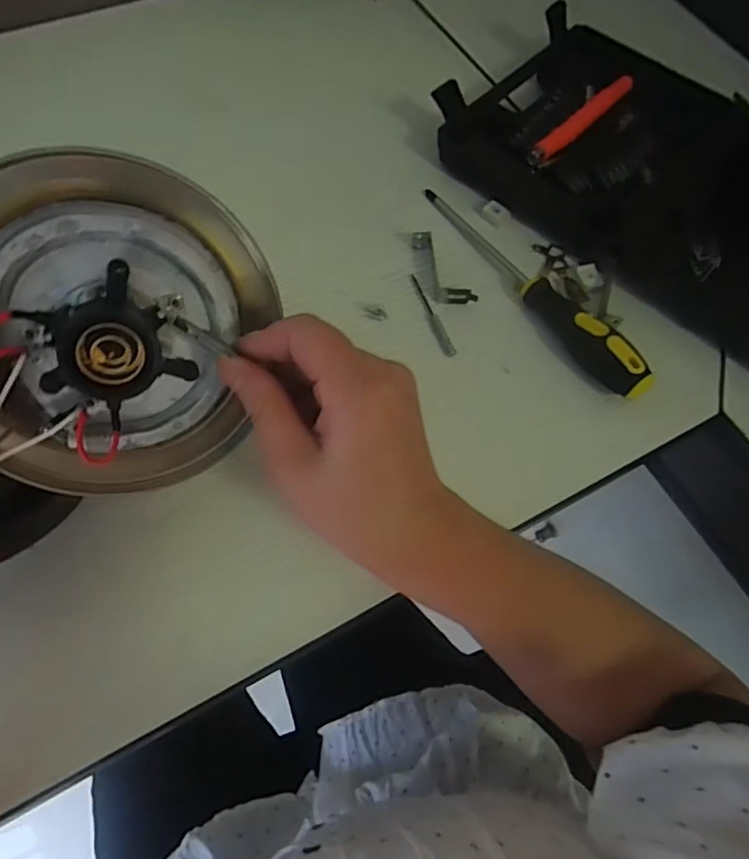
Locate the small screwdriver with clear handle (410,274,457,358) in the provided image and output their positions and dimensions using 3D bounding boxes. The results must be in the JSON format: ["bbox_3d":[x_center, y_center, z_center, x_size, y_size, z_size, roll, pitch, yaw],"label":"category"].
[{"bbox_3d":[0.040,-0.082,0.392,0.010,0.006,0.072,-18,68,-11],"label":"small screwdriver with clear handle"}]

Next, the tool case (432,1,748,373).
[{"bbox_3d":[0.235,-0.199,0.426,0.220,0.060,0.353,-41,74,-19],"label":"tool case"}]

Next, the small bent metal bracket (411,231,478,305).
[{"bbox_3d":[0.045,-0.115,0.401,0.021,0.015,0.068,-28,70,-15],"label":"small bent metal bracket"}]

